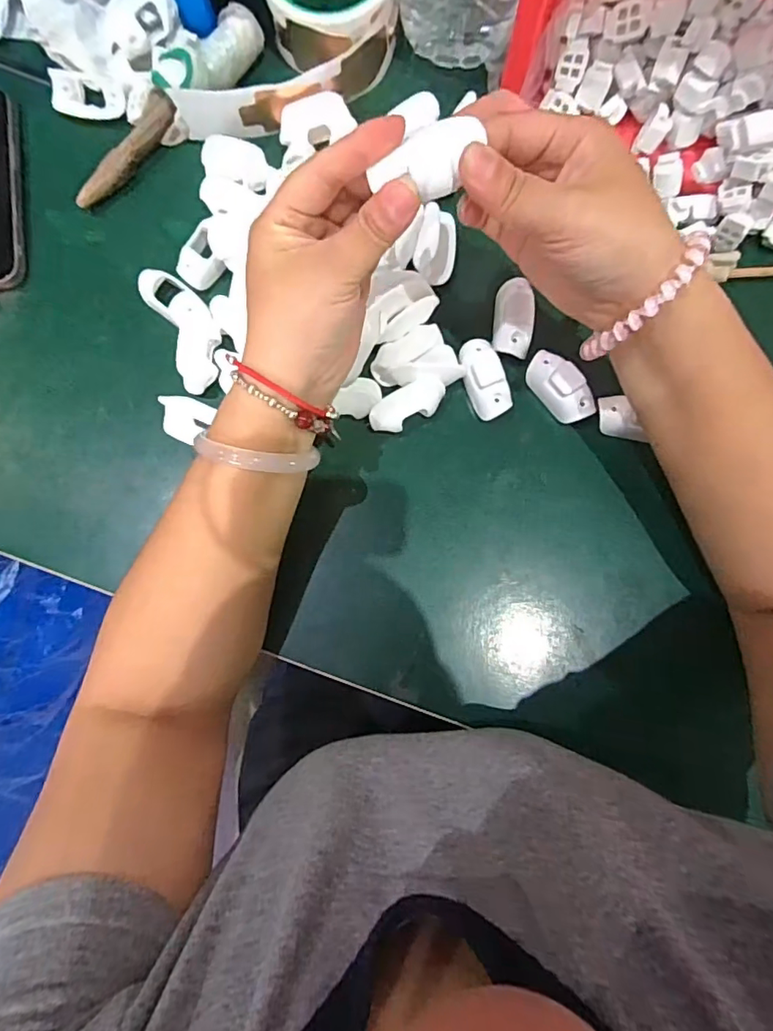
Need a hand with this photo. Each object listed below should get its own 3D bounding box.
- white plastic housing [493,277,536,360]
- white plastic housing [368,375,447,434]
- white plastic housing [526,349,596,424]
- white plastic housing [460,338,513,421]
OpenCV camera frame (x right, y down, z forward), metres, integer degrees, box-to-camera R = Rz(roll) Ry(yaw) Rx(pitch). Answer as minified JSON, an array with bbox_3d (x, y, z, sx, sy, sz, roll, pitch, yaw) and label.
[{"bbox_3d":[0.084,-0.129,0.343,0.026,0.019,0.043,3,83,1],"label":"white plastic housing"},{"bbox_3d":[0.014,-0.071,0.345,0.052,0.023,0.022,-28,83,-2],"label":"white plastic housing"},{"bbox_3d":[0.113,-0.083,0.343,0.025,0.026,0.051,-36,84,-3],"label":"white plastic housing"},{"bbox_3d":[0.065,-0.090,0.346,0.024,0.023,0.052,-16,83,-1],"label":"white plastic housing"}]

